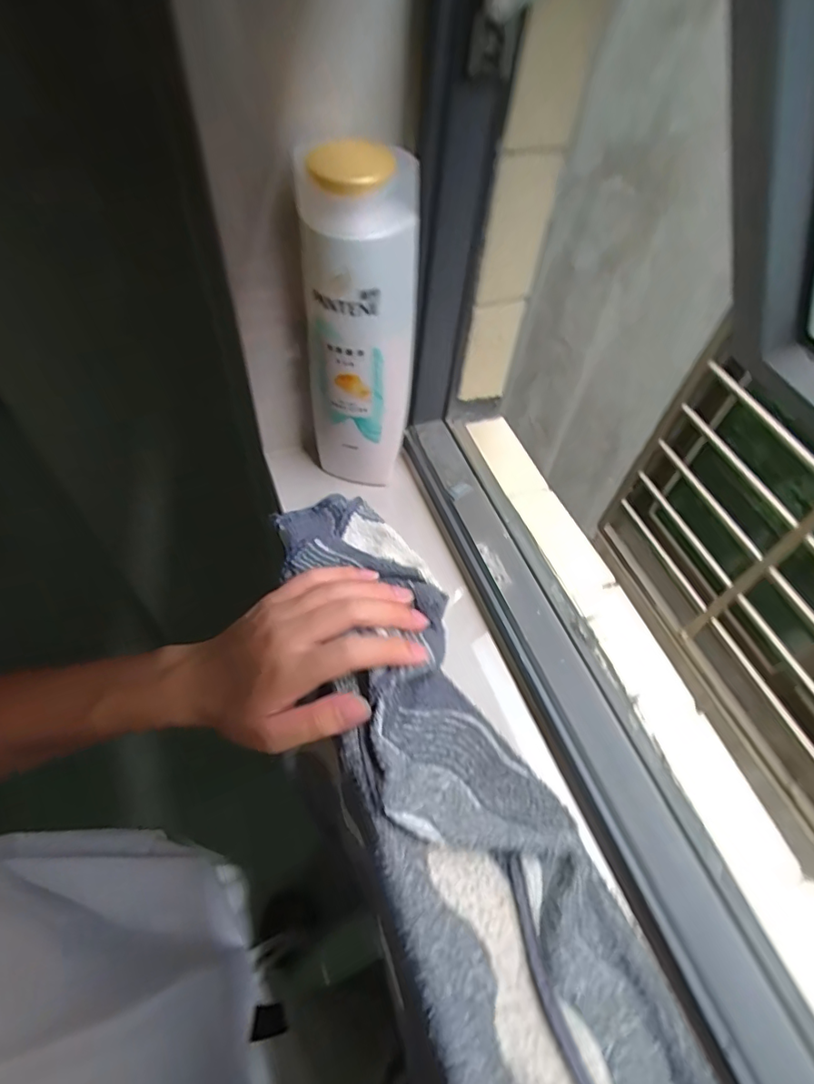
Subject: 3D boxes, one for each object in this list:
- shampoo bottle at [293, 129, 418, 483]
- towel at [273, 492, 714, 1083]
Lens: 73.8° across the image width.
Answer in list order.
[{"bbox_3d":[-0.031,-0.118,0.341,0.064,0.210,0.043,-10,56,-11],"label":"shampoo bottle"},{"bbox_3d":[0.042,0.187,0.261,0.116,0.036,0.540,-17,59,-16],"label":"towel"}]

